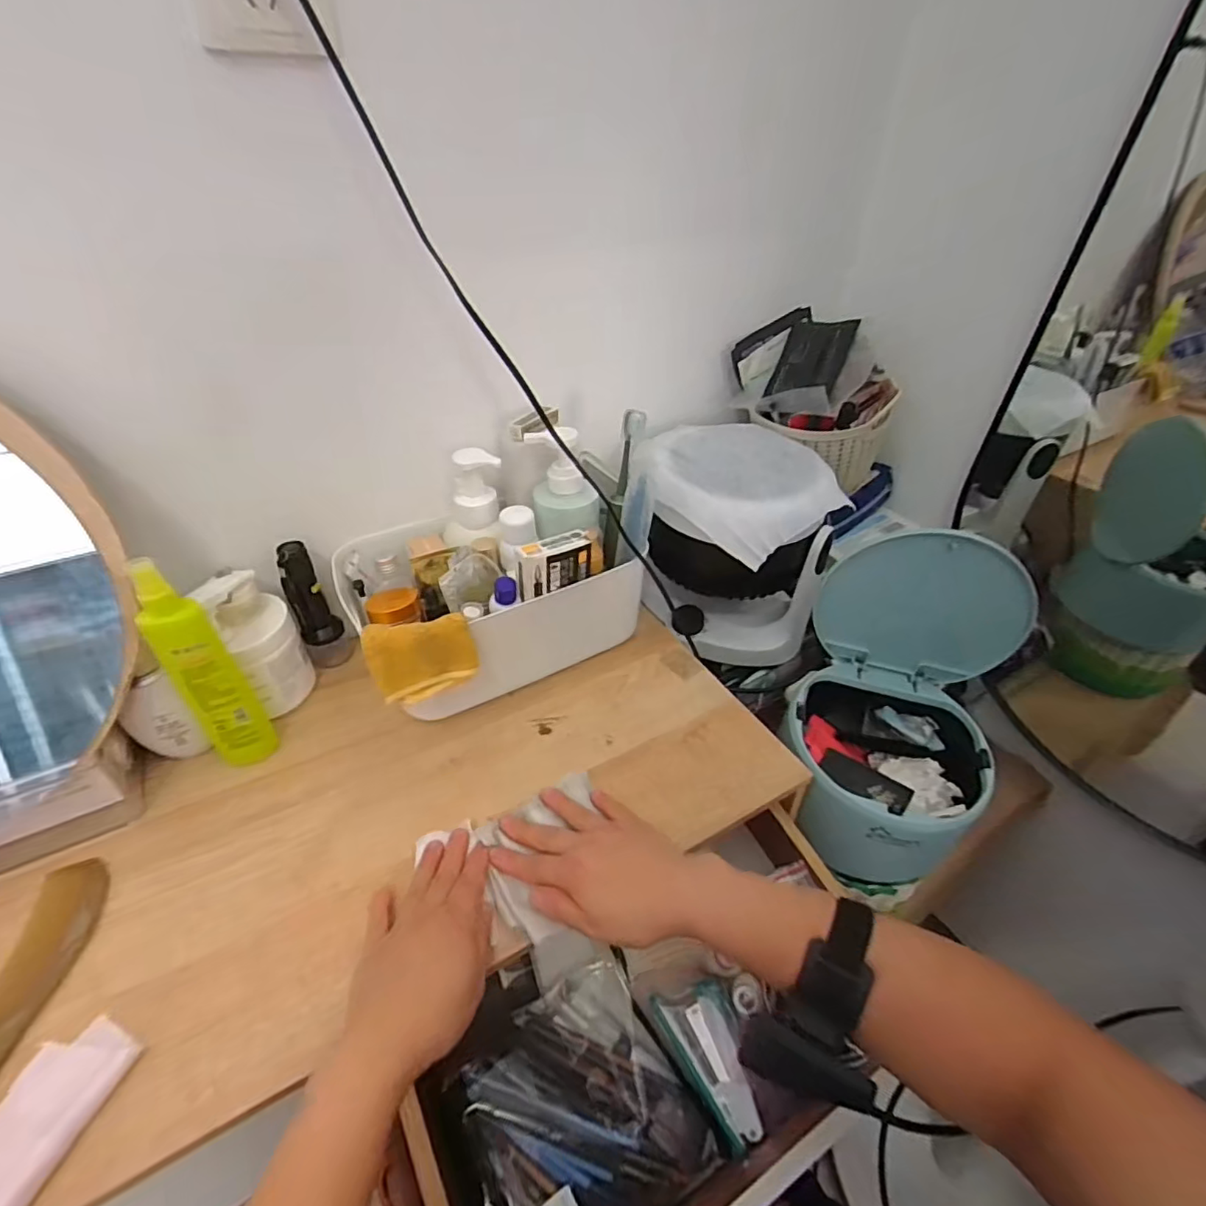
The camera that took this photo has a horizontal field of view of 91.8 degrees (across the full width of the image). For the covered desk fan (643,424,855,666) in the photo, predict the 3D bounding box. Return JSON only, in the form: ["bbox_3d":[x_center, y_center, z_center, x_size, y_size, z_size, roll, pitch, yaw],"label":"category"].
[{"bbox_3d":[0.156,-0.059,0.712,0.200,0.245,0.190,2,39,1],"label":"covered desk fan"}]

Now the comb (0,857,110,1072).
[{"bbox_3d":[-0.390,0.267,0.391,0.052,0.012,0.203,-8,40,-11],"label":"comb"}]

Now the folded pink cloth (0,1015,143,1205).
[{"bbox_3d":[-0.329,0.299,0.339,0.060,0.007,0.094,10,40,11],"label":"folded pink cloth"}]

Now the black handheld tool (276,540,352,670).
[{"bbox_3d":[-0.299,0.004,0.604,0.034,0.141,0.034,16,41,18],"label":"black handheld tool"}]

